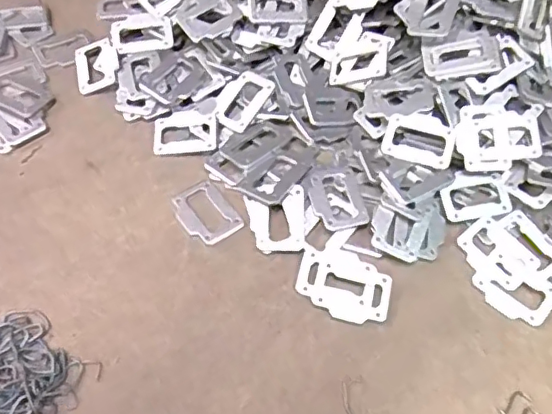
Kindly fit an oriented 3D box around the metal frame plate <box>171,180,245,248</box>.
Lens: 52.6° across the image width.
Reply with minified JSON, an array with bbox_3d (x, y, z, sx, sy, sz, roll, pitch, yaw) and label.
[{"bbox_3d":[-0.052,0.005,0.405,0.037,0.004,0.049,-30,63,-22],"label":"metal frame plate"}]

